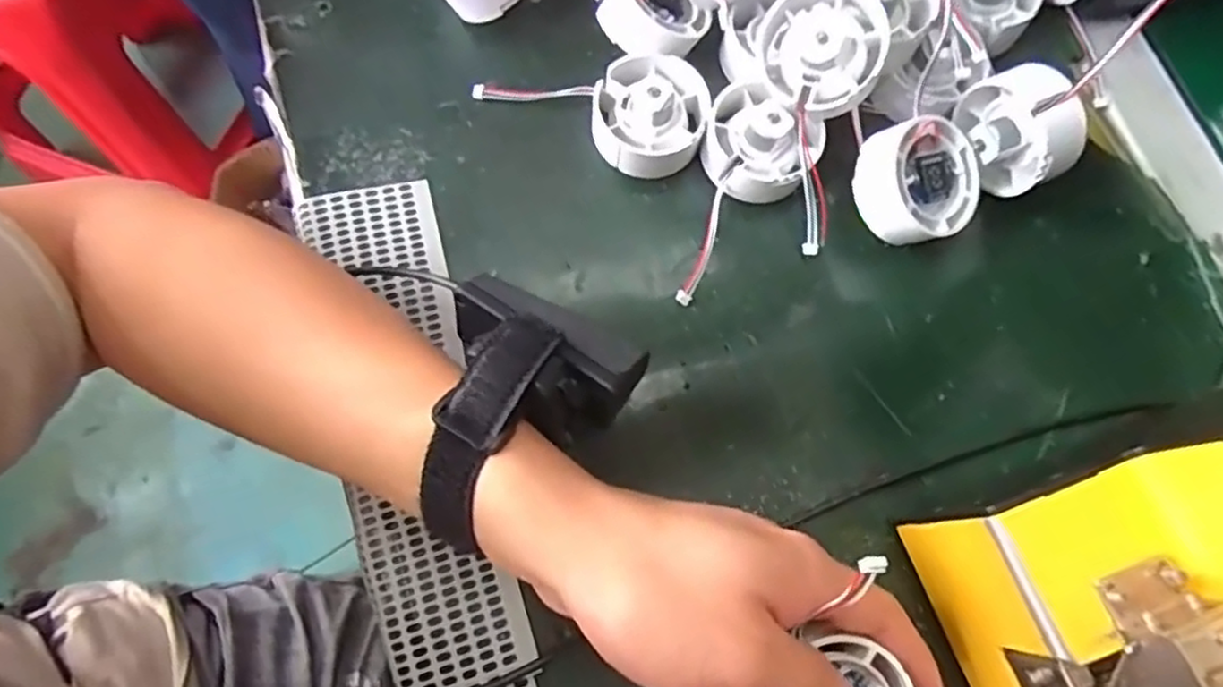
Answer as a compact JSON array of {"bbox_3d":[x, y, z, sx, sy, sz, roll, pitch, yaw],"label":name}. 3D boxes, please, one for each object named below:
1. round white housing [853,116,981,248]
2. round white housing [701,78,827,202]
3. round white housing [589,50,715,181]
[{"bbox_3d":[0.139,-0.074,0.322,0.054,0.025,0.054,0,89,-23],"label":"round white housing"},{"bbox_3d":[0.069,-0.094,0.332,0.053,0.026,0.049,0,91,3],"label":"round white housing"},{"bbox_3d":[0.019,-0.109,0.336,0.054,0.030,0.052,1,73,-2],"label":"round white housing"}]

